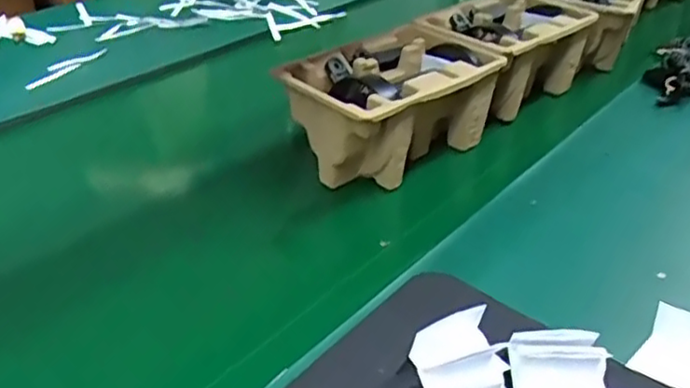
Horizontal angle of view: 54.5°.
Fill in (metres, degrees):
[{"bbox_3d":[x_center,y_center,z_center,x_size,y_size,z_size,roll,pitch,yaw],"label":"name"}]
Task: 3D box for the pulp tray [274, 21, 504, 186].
[{"bbox_3d":[0.053,-0.094,0.712,0.219,0.103,0.143,-26,43,-35],"label":"pulp tray"}]

